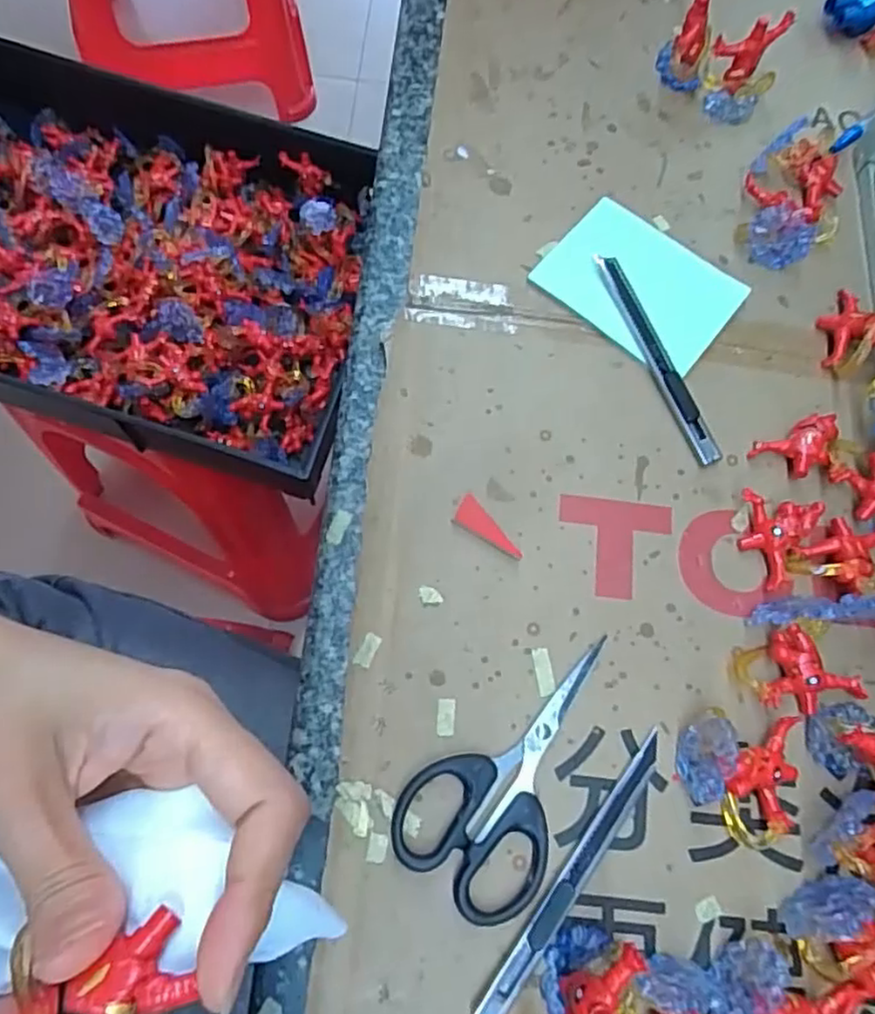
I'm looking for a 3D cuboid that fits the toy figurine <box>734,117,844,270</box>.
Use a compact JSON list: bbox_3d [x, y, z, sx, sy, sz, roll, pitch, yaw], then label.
[{"bbox_3d":[0.206,-0.177,0.387,0.052,0.026,0.078,16,72,3],"label":"toy figurine"}]

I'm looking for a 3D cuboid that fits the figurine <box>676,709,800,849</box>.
[{"bbox_3d":[0.134,0.117,0.291,0.052,0.029,0.053,1,72,-2],"label":"figurine"}]

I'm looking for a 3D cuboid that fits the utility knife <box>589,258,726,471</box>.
[{"bbox_3d":[0.117,-0.080,0.358,0.013,0.013,0.123,-22,74,-9],"label":"utility knife"}]

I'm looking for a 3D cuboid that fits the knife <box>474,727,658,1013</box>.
[{"bbox_3d":[0.058,0.153,0.284,0.011,0.008,0.133,37,74,10],"label":"knife"}]

